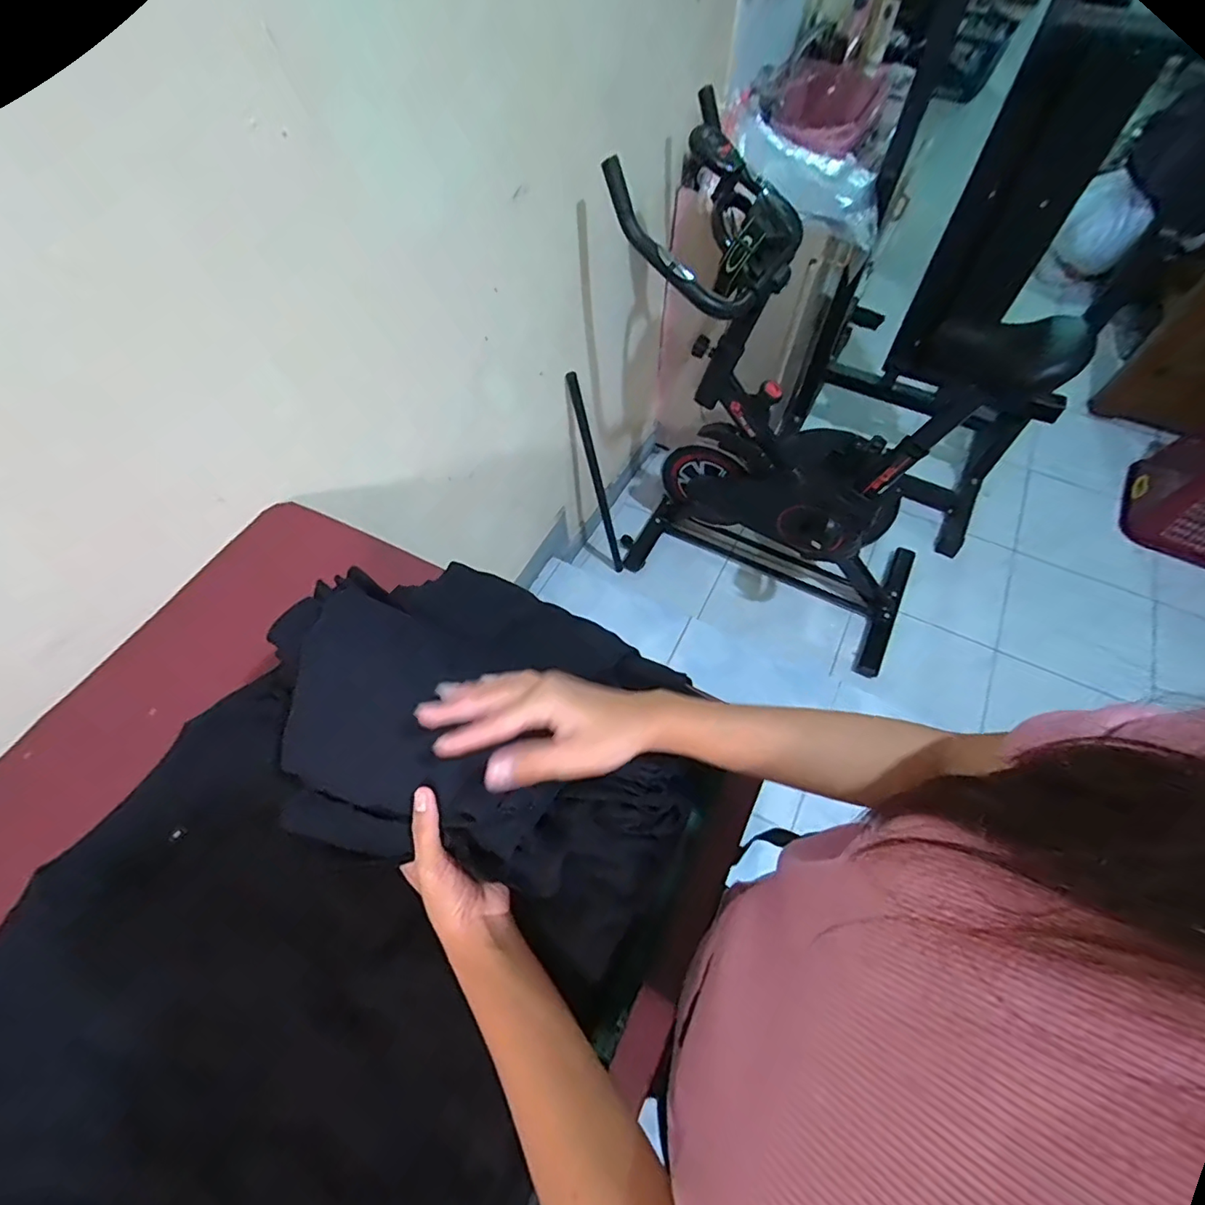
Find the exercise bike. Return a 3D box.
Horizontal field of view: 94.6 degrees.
[{"bbox_3d":[0.478,-0.442,1.356,0.907,0.960,0.450,22,61,13],"label":"exercise bike"}]

